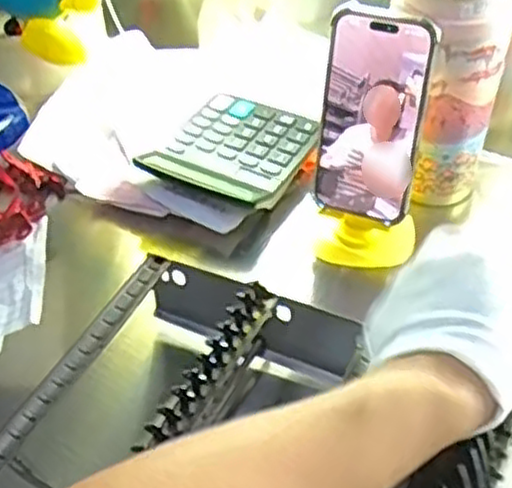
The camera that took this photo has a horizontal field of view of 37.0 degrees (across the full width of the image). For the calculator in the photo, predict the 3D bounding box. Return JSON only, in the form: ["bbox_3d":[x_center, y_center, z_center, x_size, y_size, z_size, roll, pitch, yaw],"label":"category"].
[{"bbox_3d":[-0.016,-0.086,0.663,0.111,0.019,0.125,18,46,22],"label":"calculator"}]

